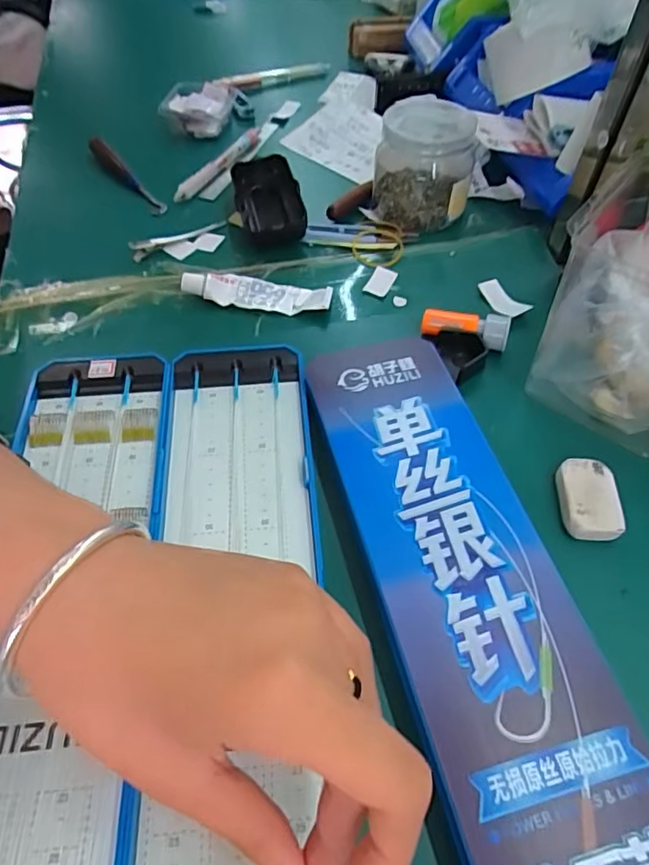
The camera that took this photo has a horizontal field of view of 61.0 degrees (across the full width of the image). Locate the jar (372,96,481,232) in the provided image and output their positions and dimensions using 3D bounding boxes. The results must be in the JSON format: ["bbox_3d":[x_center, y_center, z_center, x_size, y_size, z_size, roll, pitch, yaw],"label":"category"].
[{"bbox_3d":[0.084,-0.226,0.464,0.079,0.070,0.089,13,54,9],"label":"jar"}]

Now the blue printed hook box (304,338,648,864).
[{"bbox_3d":[0.086,0.123,0.241,0.088,0.023,0.431,-11,54,-9],"label":"blue printed hook box"}]

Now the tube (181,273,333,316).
[{"bbox_3d":[-0.052,-0.108,0.416,0.112,0.012,0.028,8,53,6],"label":"tube"}]

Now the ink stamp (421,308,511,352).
[{"bbox_3d":[0.097,-0.071,0.384,0.059,0.020,0.018,13,54,9],"label":"ink stamp"}]

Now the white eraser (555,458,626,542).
[{"bbox_3d":[0.148,0.038,0.313,0.031,0.017,0.047,5,53,3],"label":"white eraser"}]

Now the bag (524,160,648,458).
[{"bbox_3d":[0.204,-0.086,0.332,0.108,0.133,0.132,33,60,22],"label":"bag"}]

